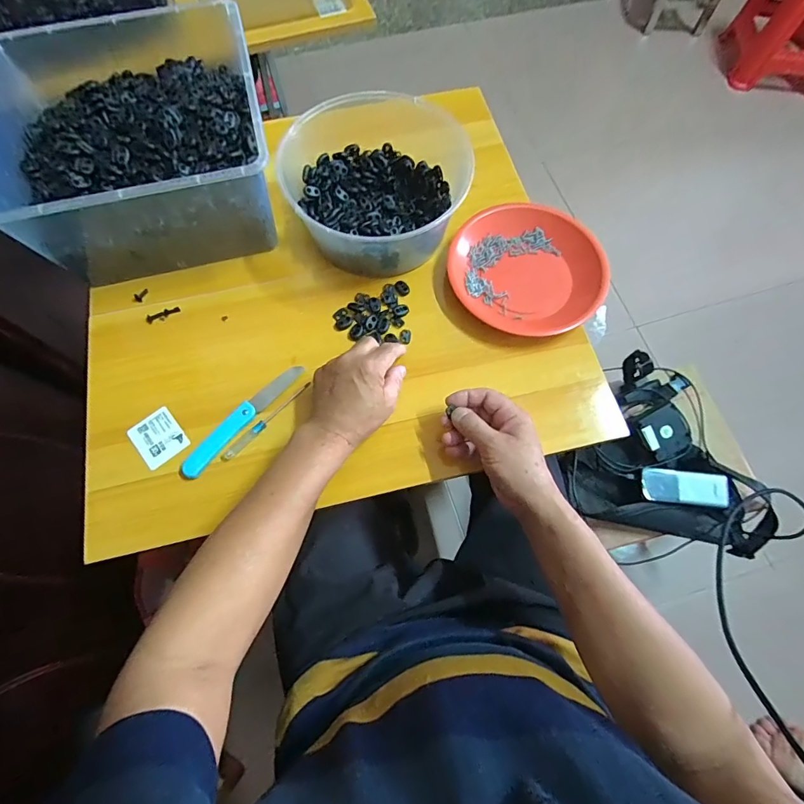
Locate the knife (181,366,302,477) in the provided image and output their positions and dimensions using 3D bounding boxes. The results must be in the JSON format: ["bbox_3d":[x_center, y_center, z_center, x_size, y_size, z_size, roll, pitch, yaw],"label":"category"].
[{"bbox_3d":[-0.180,0.017,0.492,0.027,0.009,0.165,38,73,13],"label":"knife"}]

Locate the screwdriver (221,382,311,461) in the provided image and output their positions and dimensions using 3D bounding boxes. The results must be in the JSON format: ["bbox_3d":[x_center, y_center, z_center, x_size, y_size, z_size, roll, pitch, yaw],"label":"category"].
[{"bbox_3d":[-0.153,0.020,0.492,0.011,0.006,0.124,42,74,14],"label":"screwdriver"}]

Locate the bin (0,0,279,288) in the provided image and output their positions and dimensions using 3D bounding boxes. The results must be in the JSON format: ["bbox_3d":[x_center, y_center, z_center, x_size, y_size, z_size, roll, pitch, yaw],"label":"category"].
[{"bbox_3d":[-0.317,-0.315,0.546,0.292,0.145,0.298,-14,70,-6],"label":"bin"}]

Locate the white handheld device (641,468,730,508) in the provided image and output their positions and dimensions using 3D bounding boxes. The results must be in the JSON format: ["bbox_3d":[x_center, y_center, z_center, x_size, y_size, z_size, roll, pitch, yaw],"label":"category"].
[{"bbox_3d":[0.450,0.134,0.694,0.123,0.020,0.052,6,69,2],"label":"white handheld device"}]

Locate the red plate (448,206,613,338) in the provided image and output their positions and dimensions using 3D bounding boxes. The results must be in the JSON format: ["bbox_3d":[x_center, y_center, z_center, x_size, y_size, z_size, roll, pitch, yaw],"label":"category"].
[{"bbox_3d":[0.160,-0.176,0.551,0.193,0.040,0.177,0,69,-1],"label":"red plate"}]

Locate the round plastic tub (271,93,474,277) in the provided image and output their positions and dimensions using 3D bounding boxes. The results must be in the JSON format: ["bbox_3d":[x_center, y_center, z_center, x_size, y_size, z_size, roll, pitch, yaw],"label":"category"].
[{"bbox_3d":[-0.029,-0.272,0.552,0.205,0.105,0.198,0,69,-1],"label":"round plastic tub"}]

